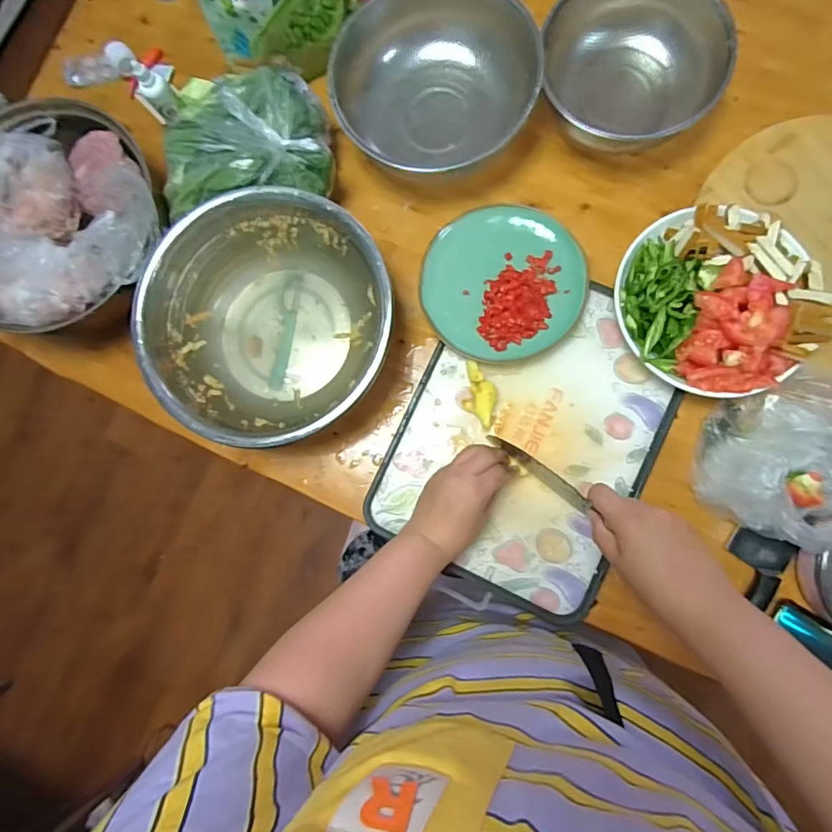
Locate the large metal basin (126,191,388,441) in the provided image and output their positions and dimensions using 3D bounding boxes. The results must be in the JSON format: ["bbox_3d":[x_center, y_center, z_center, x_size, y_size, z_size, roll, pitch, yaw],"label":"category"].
[{"bbox_3d":[-0.166,-0.109,0.596,0.277,0.109,0.279,-1,84,5],"label":"large metal basin"}]

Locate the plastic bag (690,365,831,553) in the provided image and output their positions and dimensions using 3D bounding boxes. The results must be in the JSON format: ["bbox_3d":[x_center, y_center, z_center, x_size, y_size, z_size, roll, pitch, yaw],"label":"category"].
[{"bbox_3d":[0.423,0.041,0.524,0.190,0.076,0.184,22,86,7],"label":"plastic bag"}]

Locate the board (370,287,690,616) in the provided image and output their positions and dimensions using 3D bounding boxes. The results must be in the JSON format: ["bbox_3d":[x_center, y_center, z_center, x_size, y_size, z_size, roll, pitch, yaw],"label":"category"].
[{"bbox_3d":[0.132,0.024,0.590,0.284,0.024,0.361,25,87,7],"label":"board"}]

